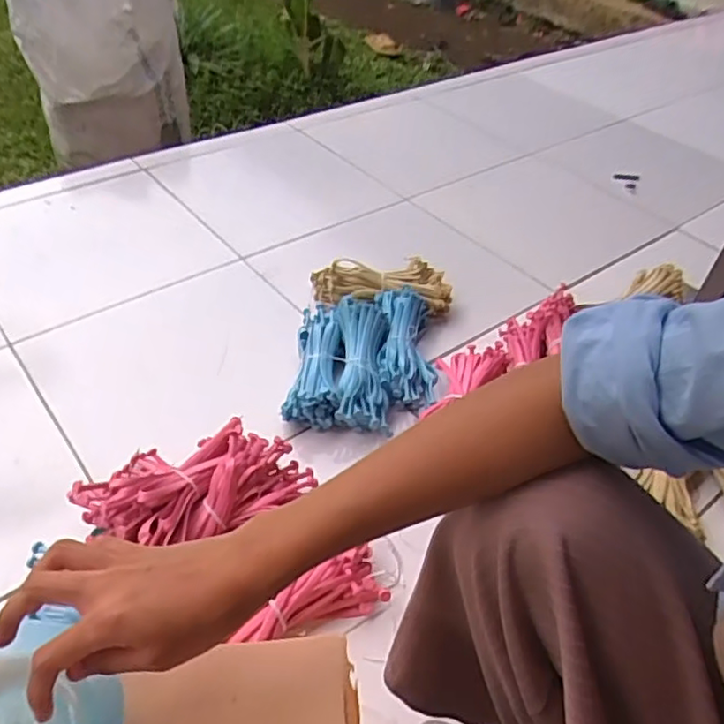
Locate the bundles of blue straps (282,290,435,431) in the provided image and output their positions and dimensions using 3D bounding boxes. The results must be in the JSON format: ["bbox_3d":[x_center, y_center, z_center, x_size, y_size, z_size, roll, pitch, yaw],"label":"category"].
[{"bbox_3d":[0.006,-0.018,0.921,0.203,0.067,0.252,6,44,1],"label":"bundles of blue straps"}]

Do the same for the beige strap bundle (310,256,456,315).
[{"bbox_3d":[0.032,-0.122,1.047,0.229,0.069,0.080,2,44,-3],"label":"beige strap bundle"}]

